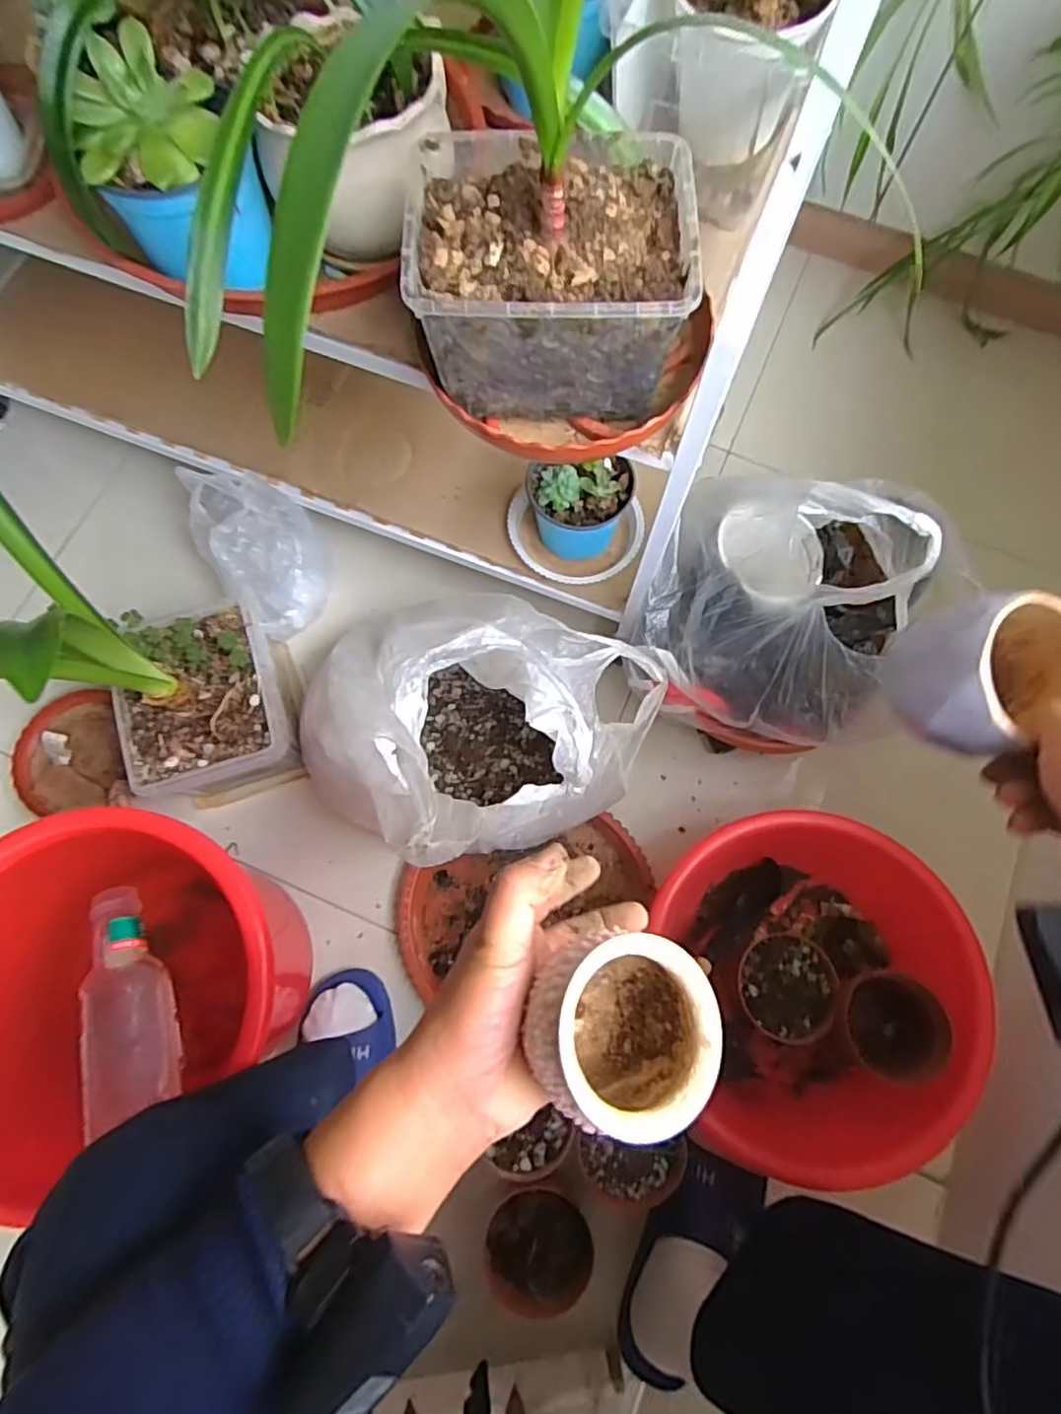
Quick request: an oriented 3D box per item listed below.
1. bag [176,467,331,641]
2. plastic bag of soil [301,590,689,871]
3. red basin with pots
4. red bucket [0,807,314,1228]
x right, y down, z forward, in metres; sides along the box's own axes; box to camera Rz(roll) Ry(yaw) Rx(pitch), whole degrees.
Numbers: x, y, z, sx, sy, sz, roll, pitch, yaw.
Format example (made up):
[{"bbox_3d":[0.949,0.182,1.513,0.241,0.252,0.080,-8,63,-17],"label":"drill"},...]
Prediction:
[{"bbox_3d":[-0.357,-0.215,0.880,0.140,0.120,0.204,-38,78,-10],"label":"bag"},{"bbox_3d":[-0.070,0.019,0.720,0.365,0.285,0.274,21,75,5],"label":"plastic bag of soil"},{"bbox_3d":[0.297,0.330,0.758,0.317,0.136,0.339,0,74,0],"label":"red basin with pots"},{"bbox_3d":[-0.369,0.253,0.664,0.277,0.291,0.265,0,74,0],"label":"red bucket"}]

